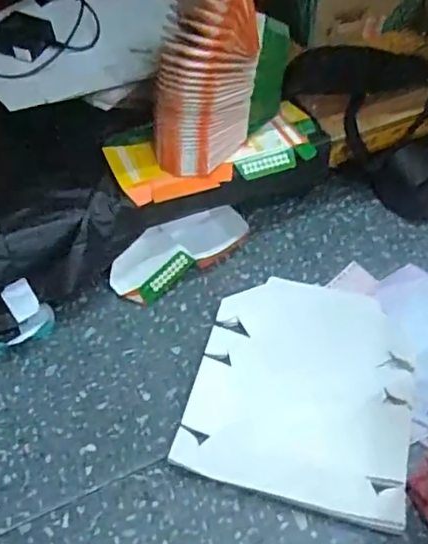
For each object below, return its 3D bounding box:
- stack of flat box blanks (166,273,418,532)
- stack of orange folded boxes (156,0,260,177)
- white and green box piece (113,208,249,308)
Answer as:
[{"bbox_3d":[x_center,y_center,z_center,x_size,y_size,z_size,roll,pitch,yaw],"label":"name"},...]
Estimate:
[{"bbox_3d":[0.129,0.151,0.828,0.289,0.021,0.353,11,48,9],"label":"stack of flat box blanks"},{"bbox_3d":[-0.015,-0.287,0.857,0.099,0.245,0.166,23,51,20],"label":"stack of orange folded boxes"},{"bbox_3d":[-0.058,-0.040,0.982,0.254,0.052,0.107,-36,56,-29],"label":"white and green box piece"}]

